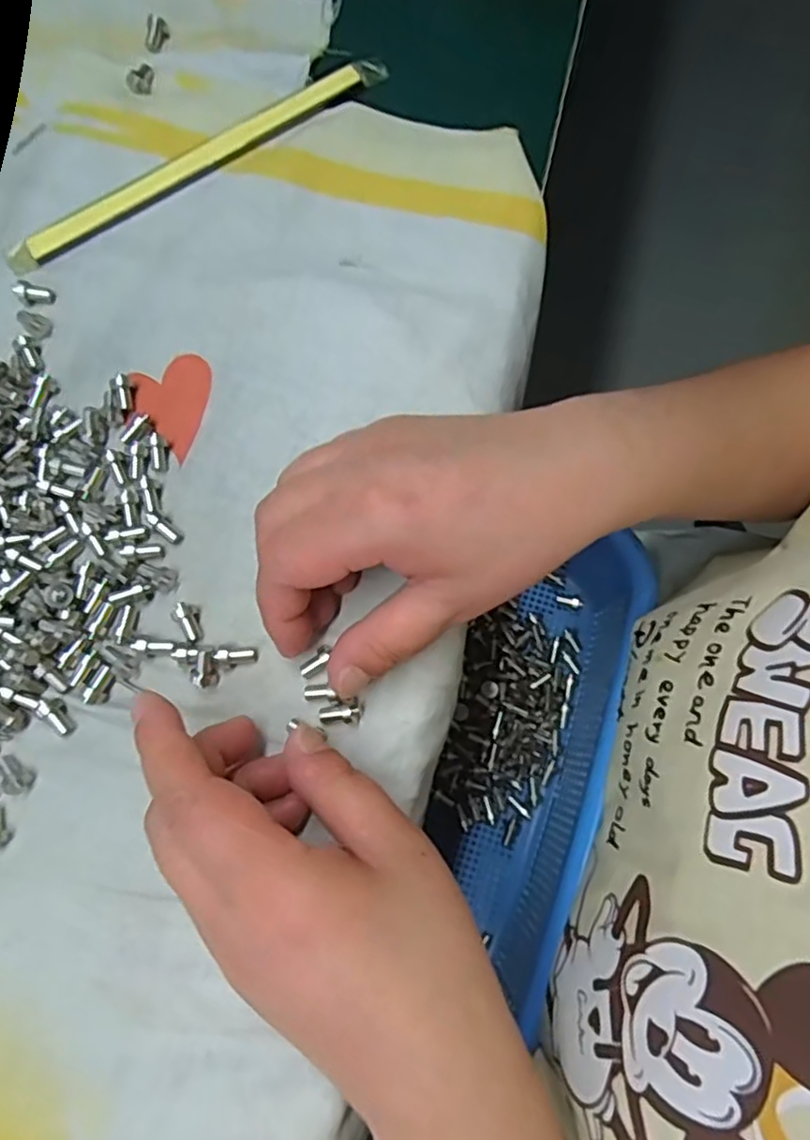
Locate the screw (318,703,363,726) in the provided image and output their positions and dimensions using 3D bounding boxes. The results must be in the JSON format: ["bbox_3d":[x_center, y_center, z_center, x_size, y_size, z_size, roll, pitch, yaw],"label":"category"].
[{"bbox_3d":[-0.025,0.054,0.251,0.016,0.006,0.008,-1,76,5],"label":"screw"}]

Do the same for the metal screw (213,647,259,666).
[{"bbox_3d":[-0.065,0.033,0.258,0.016,0.004,0.007,2,75,-22],"label":"metal screw"}]

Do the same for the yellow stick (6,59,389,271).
[{"bbox_3d":[-0.094,-0.192,0.313,0.196,0.004,0.017,-33,78,-7],"label":"yellow stick"}]

